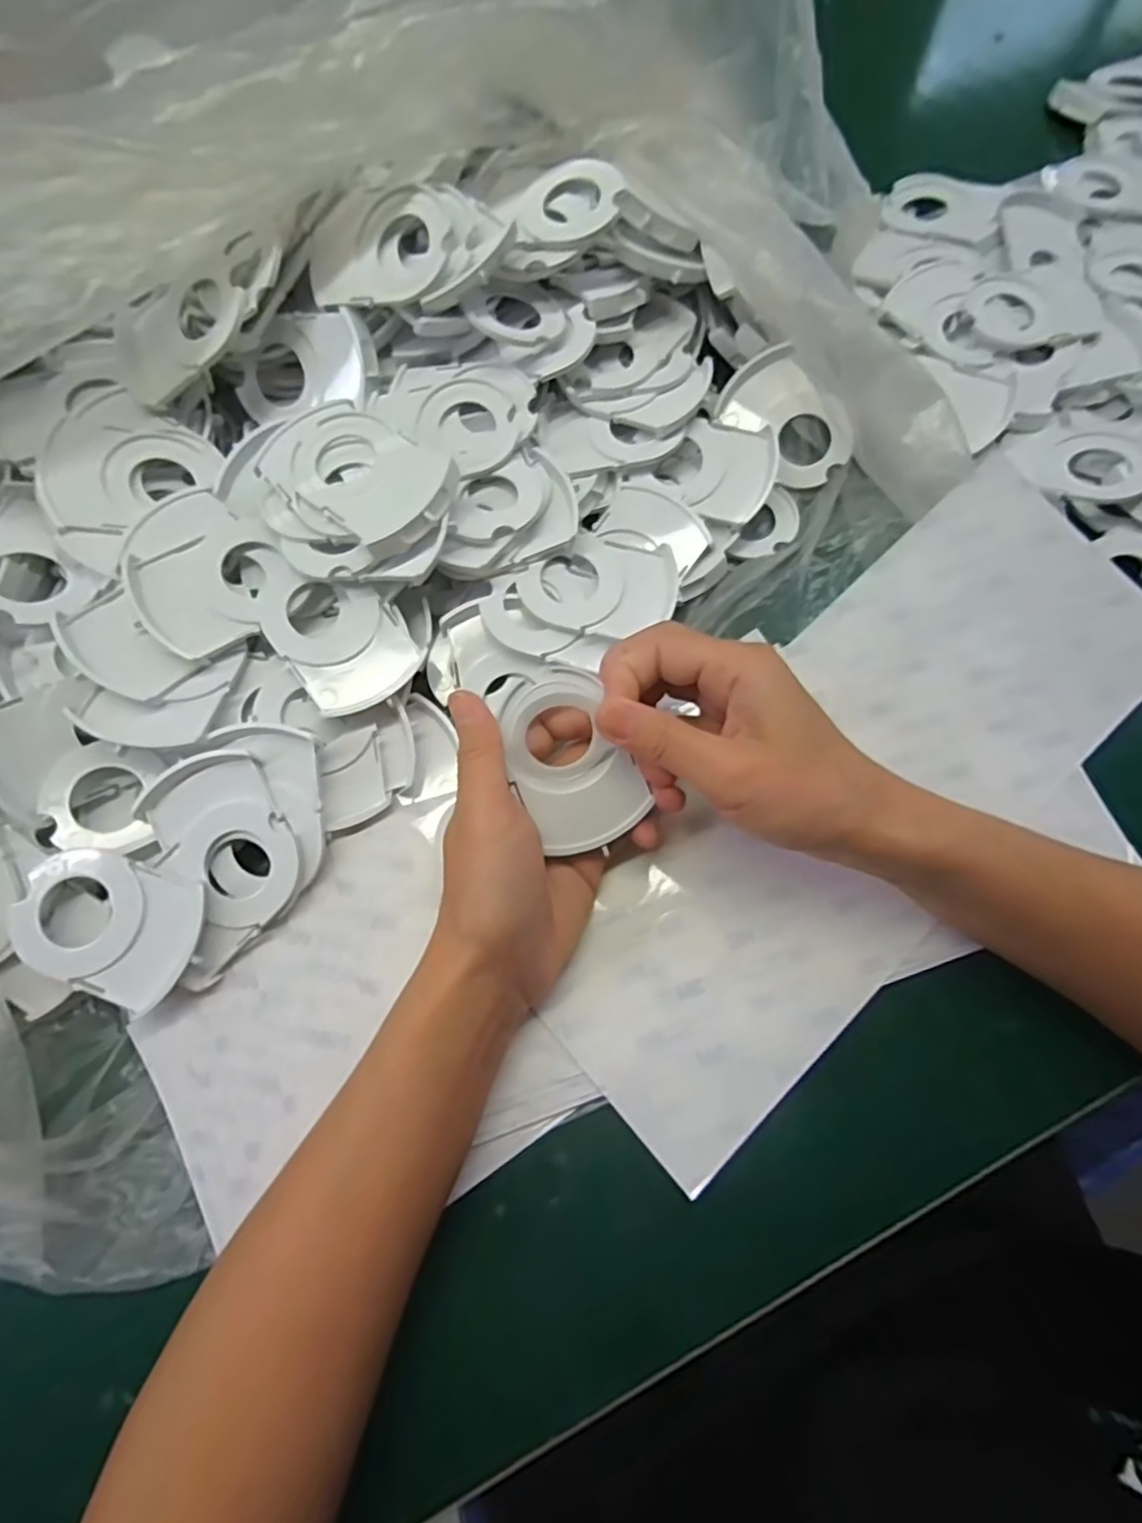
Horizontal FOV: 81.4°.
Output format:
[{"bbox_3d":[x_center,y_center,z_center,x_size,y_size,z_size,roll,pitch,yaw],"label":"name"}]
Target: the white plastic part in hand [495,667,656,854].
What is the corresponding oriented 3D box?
[{"bbox_3d":[0.000,0.001,0.279,0.047,0.011,0.074,-24,111,1],"label":"white plastic part in hand"}]

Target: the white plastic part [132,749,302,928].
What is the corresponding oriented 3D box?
[{"bbox_3d":[-0.155,0.036,0.299,0.056,0.021,0.079,-24,80,-6],"label":"white plastic part"}]

